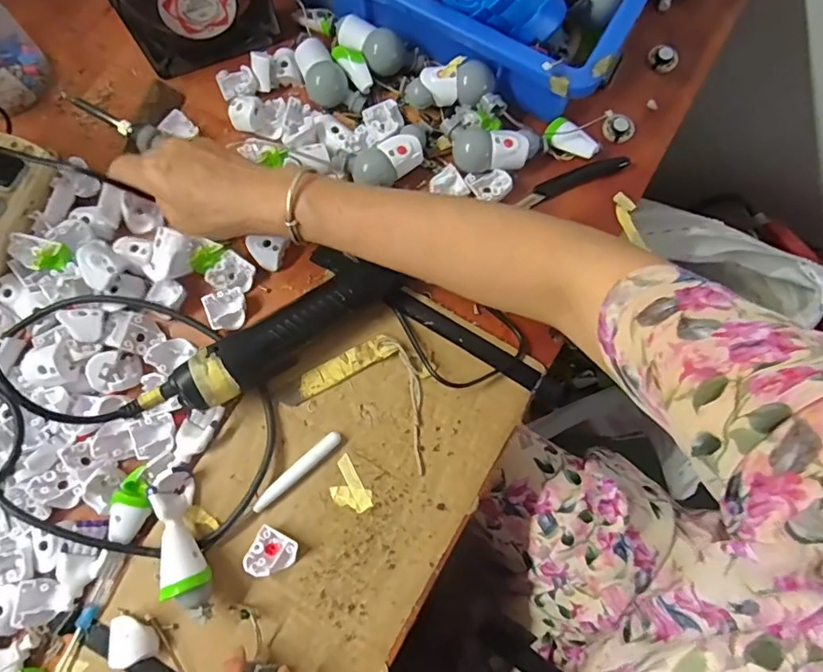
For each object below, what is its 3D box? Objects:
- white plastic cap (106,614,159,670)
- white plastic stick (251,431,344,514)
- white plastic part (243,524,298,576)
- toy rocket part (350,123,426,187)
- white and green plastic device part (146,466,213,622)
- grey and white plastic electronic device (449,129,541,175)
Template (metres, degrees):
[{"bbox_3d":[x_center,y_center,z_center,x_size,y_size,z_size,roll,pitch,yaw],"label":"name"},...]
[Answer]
[{"bbox_3d":[-0.192,0.208,0.360,0.031,0.019,0.032,-19,76,-4],"label":"white plastic cap"},{"bbox_3d":[-0.086,0.100,0.390,0.079,0.006,0.012,-40,79,-9],"label":"white plastic stick"},{"bbox_3d":[-0.100,0.158,0.378,0.031,0.016,0.032,26,78,7],"label":"white plastic part"},{"bbox_3d":[-0.016,-0.148,0.442,0.069,0.027,0.033,-38,78,-8],"label":"toy rocket part"},{"bbox_3d":[-0.160,0.145,0.367,0.026,0.035,0.101,-18,76,-4],"label":"white and green plastic device part"},{"bbox_3d":[0.072,-0.155,0.442,0.073,0.026,0.030,-2,76,0],"label":"grey and white plastic electronic device"}]

